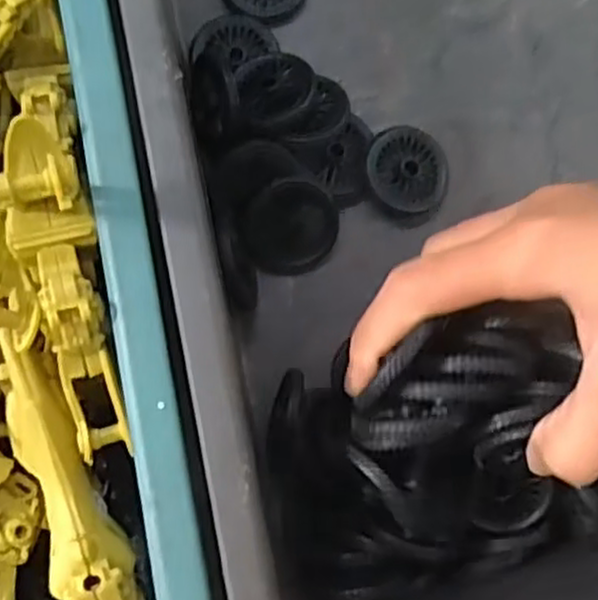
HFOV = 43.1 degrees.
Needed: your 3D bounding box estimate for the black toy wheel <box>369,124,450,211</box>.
[{"bbox_3d":[0.047,-0.057,0.325,0.037,0.009,0.037,2,81,-13],"label":"black toy wheel"}]

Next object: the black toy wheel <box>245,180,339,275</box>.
[{"bbox_3d":[-0.003,-0.030,0.313,0.039,0.009,0.037,-31,107,-7],"label":"black toy wheel"}]

